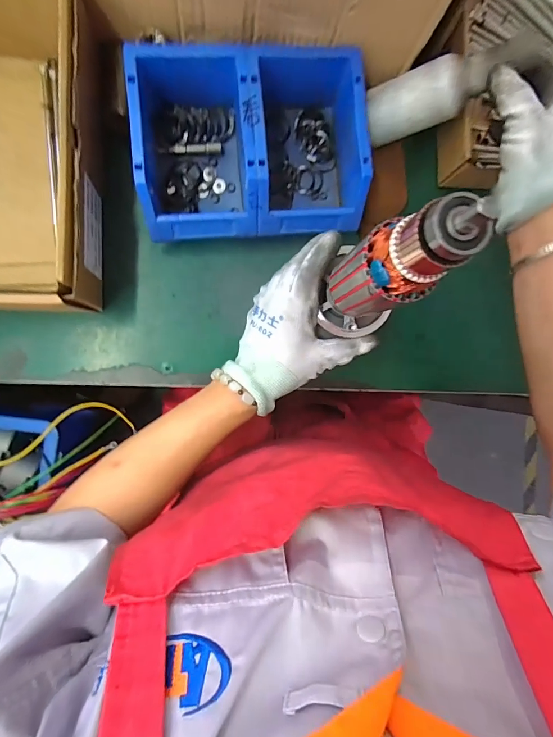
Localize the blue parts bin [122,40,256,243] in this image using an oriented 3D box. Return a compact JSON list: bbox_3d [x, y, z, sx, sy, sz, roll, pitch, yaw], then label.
[{"bbox_3d":[-0.077,-0.216,0.372,0.106,0.074,0.169,-5,91,-8],"label":"blue parts bin"}]

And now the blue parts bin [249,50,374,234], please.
[{"bbox_3d":[0.025,-0.224,0.385,0.109,0.075,0.166,-6,91,-8],"label":"blue parts bin"}]

